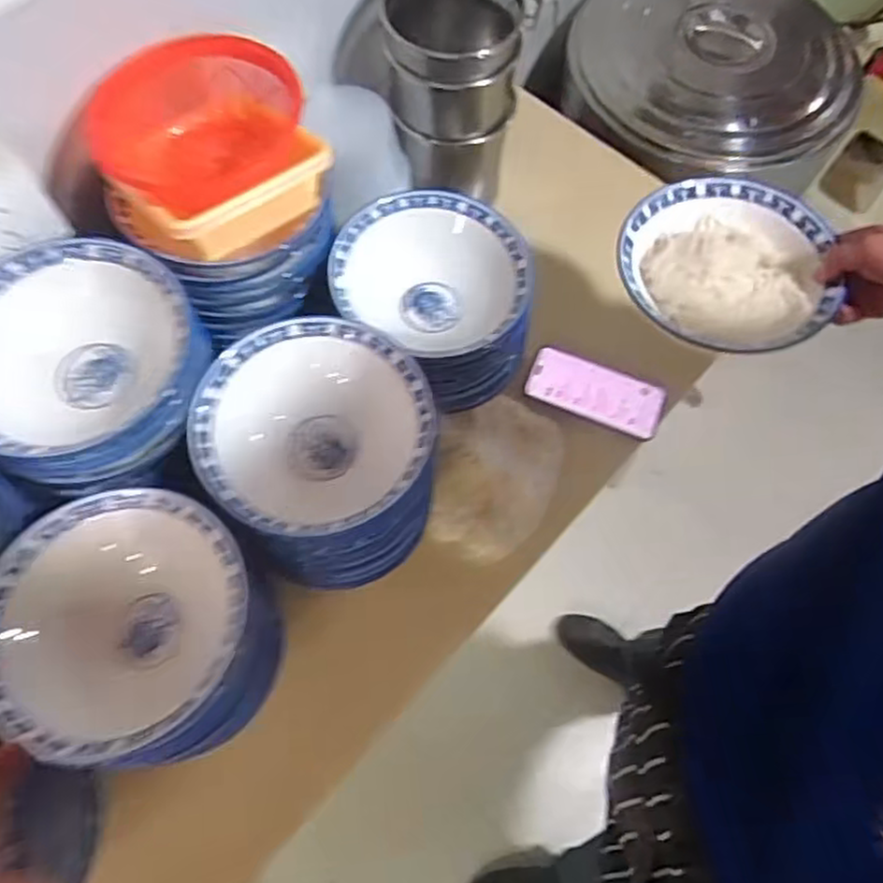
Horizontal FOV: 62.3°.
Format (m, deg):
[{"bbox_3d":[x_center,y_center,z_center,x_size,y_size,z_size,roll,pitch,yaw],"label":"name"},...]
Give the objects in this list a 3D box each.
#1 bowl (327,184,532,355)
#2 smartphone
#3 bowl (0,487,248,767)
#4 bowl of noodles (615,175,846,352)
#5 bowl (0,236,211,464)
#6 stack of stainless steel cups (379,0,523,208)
[{"bbox_3d":[-0.001,-0.170,0.758,0.175,0.063,0.192,0,67,-1],"label":"bowl"},{"bbox_3d":[0.190,-0.063,0.903,0.165,0.012,0.088,19,68,7],"label":"smartphone"},{"bbox_3d":[-0.246,0.135,0.563,0.191,0.069,0.193,0,67,-1],"label":"bowl"},{"bbox_3d":[0.268,-0.167,0.687,0.192,0.040,0.195,0,67,-1],"label":"bowl of noodles"},{"bbox_3d":[-0.309,-0.076,0.622,0.200,0.077,0.183,0,67,-1],"label":"bowl"},{"bbox_3d":[0.011,-0.442,0.907,0.155,0.215,0.177,1,67,-1],"label":"stack of stainless steel cups"}]

